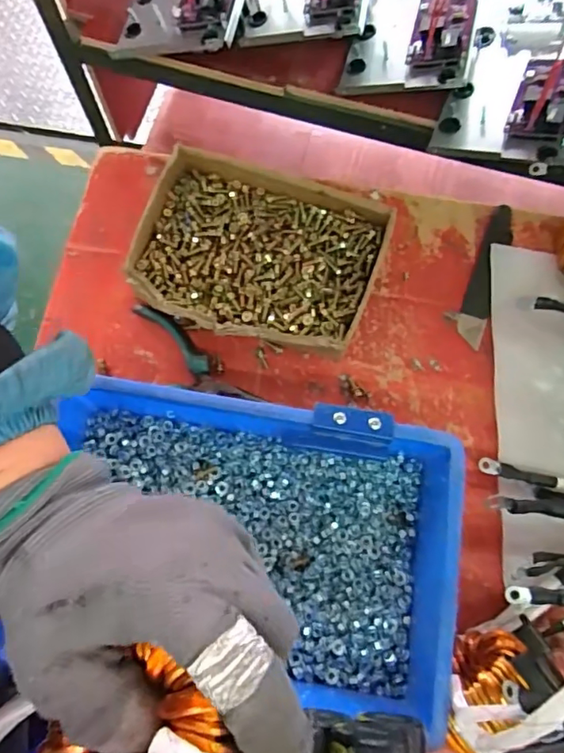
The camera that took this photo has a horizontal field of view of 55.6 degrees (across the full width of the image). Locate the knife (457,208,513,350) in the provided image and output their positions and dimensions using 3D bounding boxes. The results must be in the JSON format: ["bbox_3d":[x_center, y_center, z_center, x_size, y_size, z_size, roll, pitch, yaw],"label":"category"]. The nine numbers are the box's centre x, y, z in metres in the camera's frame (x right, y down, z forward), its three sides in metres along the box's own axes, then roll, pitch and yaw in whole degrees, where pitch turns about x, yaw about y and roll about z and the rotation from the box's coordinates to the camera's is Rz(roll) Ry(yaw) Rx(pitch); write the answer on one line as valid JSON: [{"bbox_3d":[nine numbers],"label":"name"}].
[{"bbox_3d":[0.196,-0.098,0.510,0.027,0.008,0.148,22,75,6],"label":"knife"}]

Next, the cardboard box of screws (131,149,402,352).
[{"bbox_3d":[-0.023,-0.111,0.491,0.208,0.046,0.163,17,74,4],"label":"cardboard box of screws"}]

